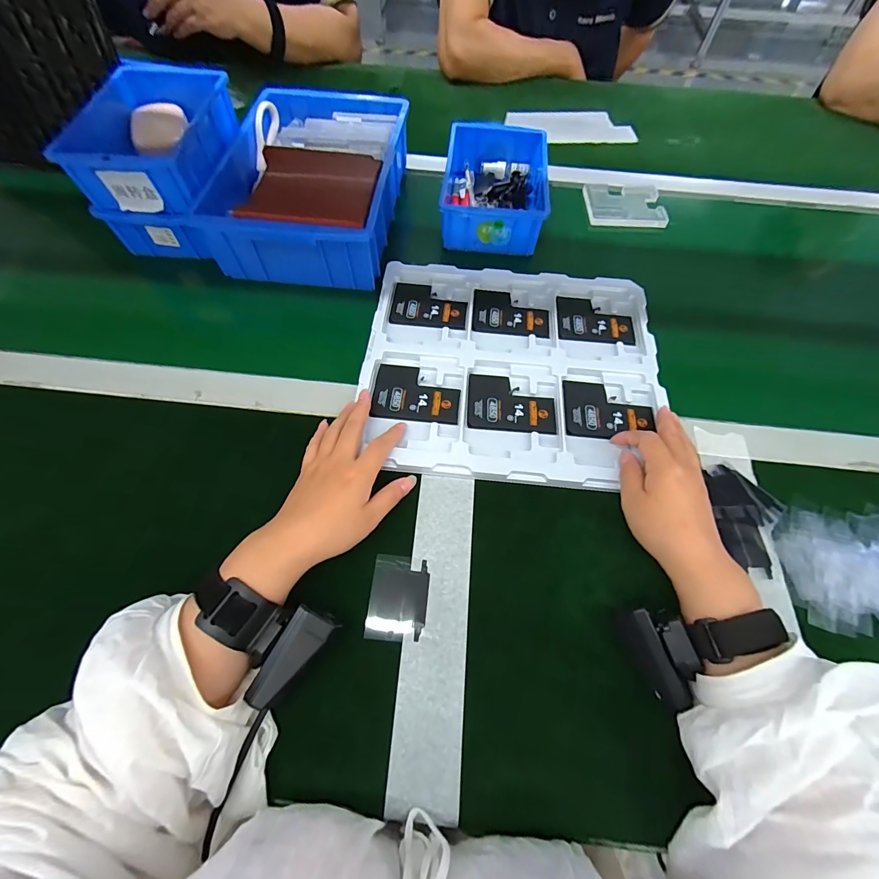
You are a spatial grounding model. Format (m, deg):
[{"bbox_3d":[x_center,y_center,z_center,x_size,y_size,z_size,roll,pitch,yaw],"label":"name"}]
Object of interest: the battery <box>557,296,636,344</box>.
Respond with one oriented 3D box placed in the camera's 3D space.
[{"bbox_3d":[0.186,-0.144,0.467,0.089,0.009,0.069,5,63,1],"label":"battery"}]

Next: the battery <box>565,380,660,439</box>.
[{"bbox_3d":[0.177,-0.031,0.410,0.091,0.004,0.070,5,59,1],"label":"battery"}]

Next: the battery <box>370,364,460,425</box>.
[{"bbox_3d":[-0.023,-0.050,0.413,0.090,0.004,0.067,5,63,1],"label":"battery"}]

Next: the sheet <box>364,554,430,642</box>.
[{"bbox_3d":[-0.034,0.133,0.327,0.047,0.004,0.065,7,65,1],"label":"sheet"}]

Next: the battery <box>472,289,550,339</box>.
[{"bbox_3d":[0.087,-0.153,0.471,0.090,0.010,0.069,6,63,2],"label":"battery"}]

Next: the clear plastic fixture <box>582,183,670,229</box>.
[{"bbox_3d":[0.276,-0.355,0.586,0.115,0.014,0.092,5,62,1],"label":"clear plastic fixture"}]

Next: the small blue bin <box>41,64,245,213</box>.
[{"bbox_3d":[-0.339,-0.371,0.478,0.141,0.071,0.218,3,63,0],"label":"small blue bin"}]

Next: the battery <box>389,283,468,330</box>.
[{"bbox_3d":[-0.012,-0.163,0.474,0.090,0.008,0.067,7,63,2],"label":"battery"}]

